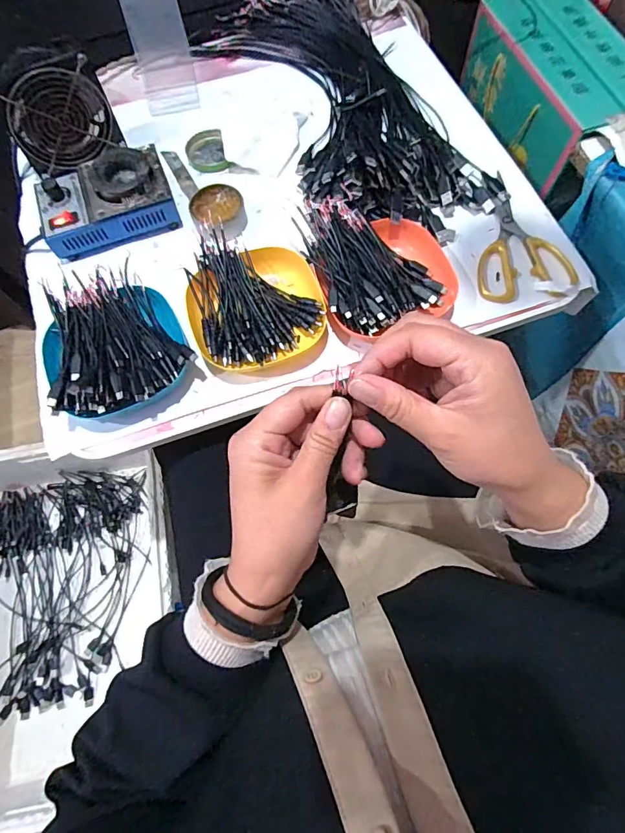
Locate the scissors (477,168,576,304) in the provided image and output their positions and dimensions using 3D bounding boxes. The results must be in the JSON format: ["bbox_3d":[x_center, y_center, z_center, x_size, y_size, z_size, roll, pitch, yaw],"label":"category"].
[{"bbox_3d":[0.231,-0.208,0.509,0.101,0.012,0.168,-5,71,1],"label":"scissors"}]

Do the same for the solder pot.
[{"bbox_3d":[-0.243,-0.256,0.523,0.149,0.055,0.096,-19,71,-4],"label":"solder pot"}]

